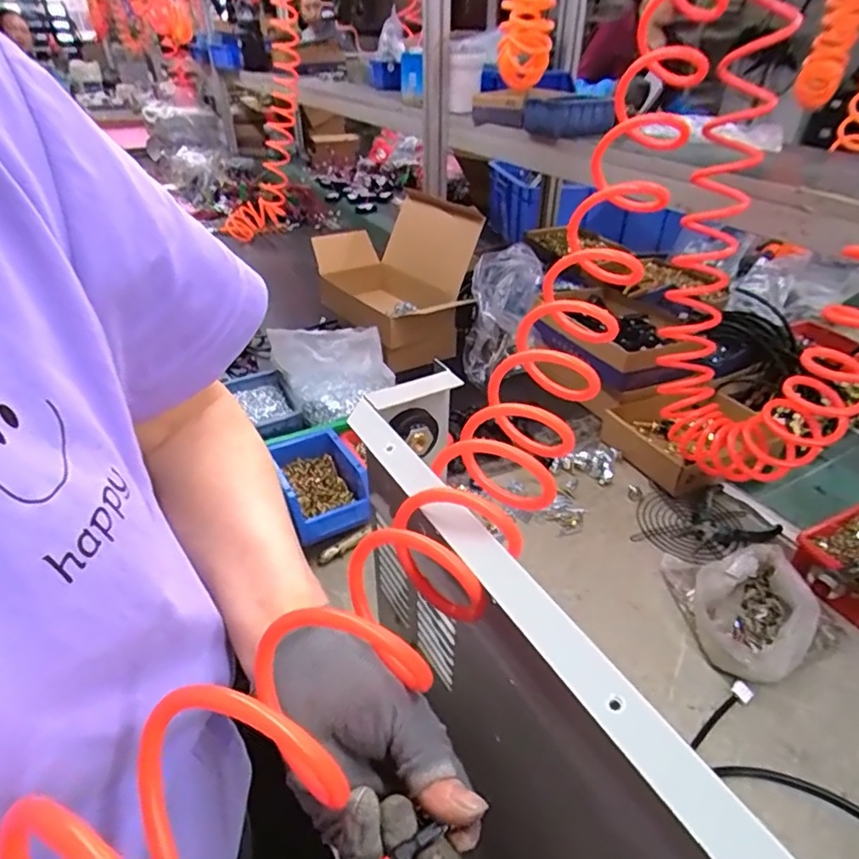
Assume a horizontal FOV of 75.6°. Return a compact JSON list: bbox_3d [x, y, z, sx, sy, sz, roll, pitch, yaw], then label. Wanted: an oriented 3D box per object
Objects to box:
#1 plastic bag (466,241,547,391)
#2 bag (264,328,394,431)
[{"bbox_3d":[0.123,-0.220,1.041,0.127,0.167,0.256,18,70,20],"label":"plastic bag"},{"bbox_3d":[-0.140,-0.100,0.829,0.143,0.097,0.135,-20,40,-26],"label":"bag"}]

